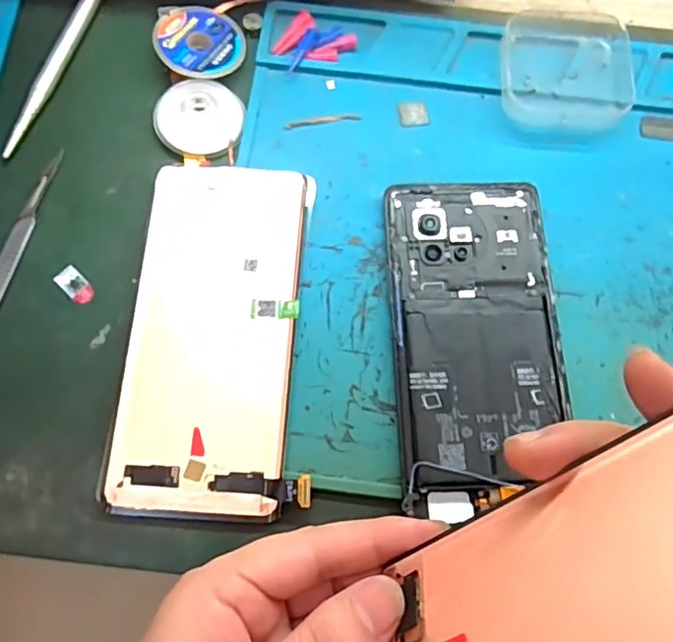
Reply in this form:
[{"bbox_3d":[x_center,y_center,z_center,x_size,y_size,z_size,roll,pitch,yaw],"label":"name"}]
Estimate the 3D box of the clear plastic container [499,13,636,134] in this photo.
[{"bbox_3d":[0.116,-0.130,0.298,0.061,0.016,0.069,3,74,-1],"label":"clear plastic container"}]

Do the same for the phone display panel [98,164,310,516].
[{"bbox_3d":[-0.054,0.003,0.263,0.081,0.006,0.160,0,74,-1],"label":"phone display panel"}]

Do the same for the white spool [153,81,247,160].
[{"bbox_3d":[-0.069,-0.103,0.291,0.043,0.009,0.039,7,74,1],"label":"white spool"}]

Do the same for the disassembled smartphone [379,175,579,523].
[{"bbox_3d":[0.062,0.006,0.262,0.073,0.009,0.149,-2,74,-2],"label":"disassembled smartphone"}]

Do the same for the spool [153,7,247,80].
[{"bbox_3d":[-0.070,-0.143,0.301,0.044,0.011,0.043,0,74,-1],"label":"spool"}]

